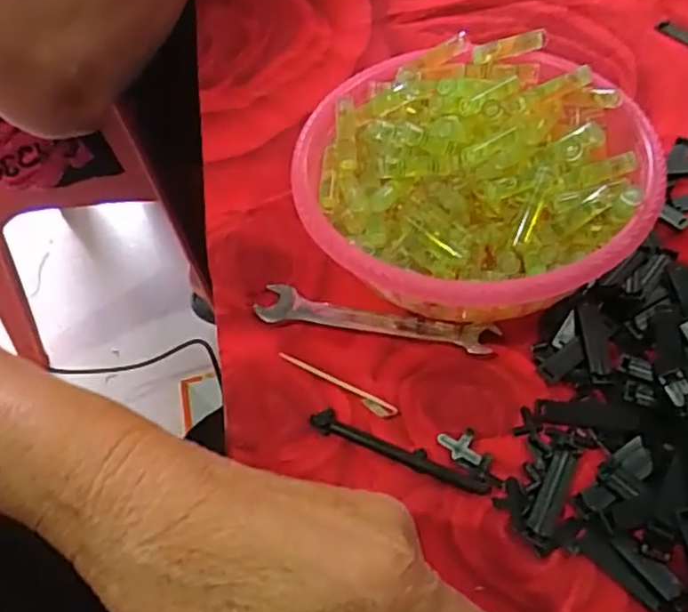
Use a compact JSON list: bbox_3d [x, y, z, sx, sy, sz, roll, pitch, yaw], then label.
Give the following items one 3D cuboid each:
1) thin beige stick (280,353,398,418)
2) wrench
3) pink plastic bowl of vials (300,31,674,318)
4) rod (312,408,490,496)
[{"bbox_3d":[-0.004,0.035,0.315,0.062,0.004,0.006,25,60,21],"label":"thin beige stick"},{"bbox_3d":[0.014,0.006,0.336,0.113,0.005,0.019,7,56,11],"label":"wrench"},{"bbox_3d":[0.062,-0.059,0.344,0.161,0.054,0.162,-3,54,4],"label":"pink plastic bowl of vials"},{"bbox_3d":[0.023,0.062,0.294,0.081,0.004,0.009,20,59,19],"label":"rod"}]

